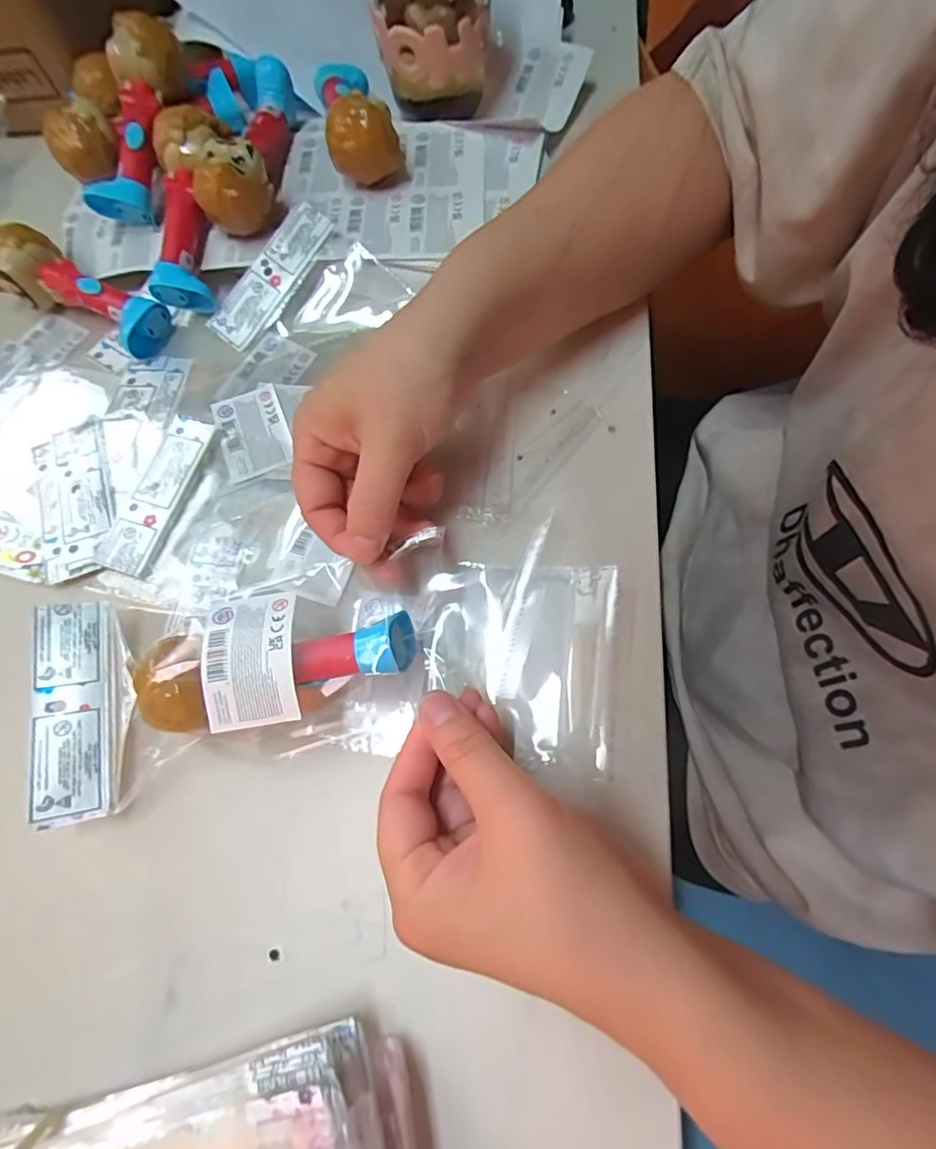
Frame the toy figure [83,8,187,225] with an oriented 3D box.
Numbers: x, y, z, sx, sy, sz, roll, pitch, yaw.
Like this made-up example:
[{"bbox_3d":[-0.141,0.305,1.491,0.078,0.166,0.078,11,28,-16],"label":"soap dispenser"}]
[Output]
[{"bbox_3d":[-0.220,-0.303,0.364,0.035,0.039,0.130,9,88,6],"label":"toy figure"}]

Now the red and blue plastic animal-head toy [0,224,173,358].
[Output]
[{"bbox_3d":[-0.255,-0.185,0.353,0.122,0.046,0.038,23,73,12],"label":"red and blue plastic animal-head toy"}]

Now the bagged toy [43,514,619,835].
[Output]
[{"bbox_3d":[-0.063,0.046,0.258,0.269,0.058,0.108,-5,69,-7],"label":"bagged toy"}]

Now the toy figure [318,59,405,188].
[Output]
[{"bbox_3d":[-0.082,-0.320,0.368,0.043,0.045,0.117,-18,70,-3],"label":"toy figure"}]

